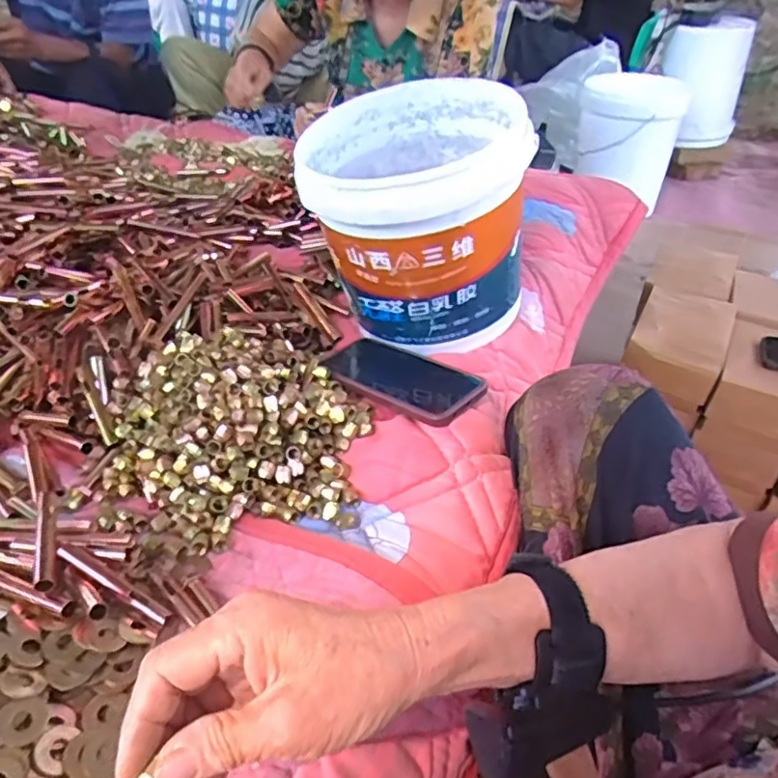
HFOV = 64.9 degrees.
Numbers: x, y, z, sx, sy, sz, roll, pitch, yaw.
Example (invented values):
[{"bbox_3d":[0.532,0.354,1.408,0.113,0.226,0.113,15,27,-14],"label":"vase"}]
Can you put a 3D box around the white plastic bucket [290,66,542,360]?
[{"bbox_3d":[0.024,-0.164,0.615,0.199,0.215,0.213,0,40,0],"label":"white plastic bucket"}]

